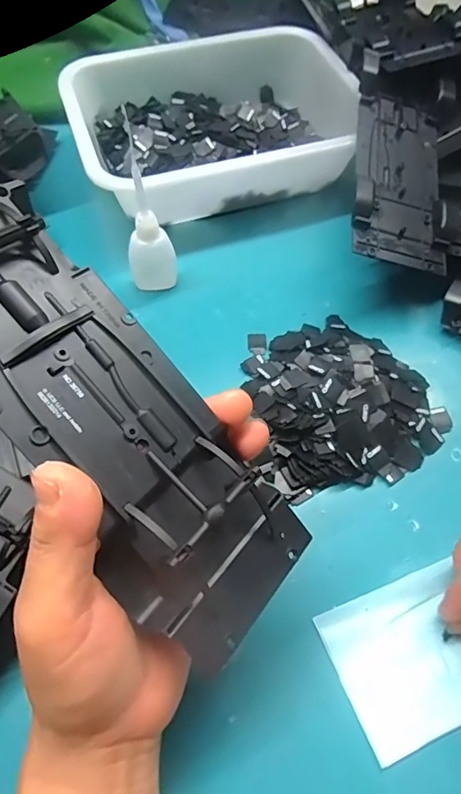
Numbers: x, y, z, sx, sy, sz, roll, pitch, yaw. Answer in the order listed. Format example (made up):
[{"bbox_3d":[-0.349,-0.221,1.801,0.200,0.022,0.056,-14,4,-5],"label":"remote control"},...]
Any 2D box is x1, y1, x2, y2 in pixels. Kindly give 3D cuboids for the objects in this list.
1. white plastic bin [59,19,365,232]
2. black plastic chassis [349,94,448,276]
[{"bbox_3d":[-0.013,-0.259,0.447,0.253,0.067,0.190,-16,64,-10],"label":"white plastic bin"},{"bbox_3d":[0.128,-0.167,0.366,0.068,0.028,0.158,9,62,3],"label":"black plastic chassis"}]

